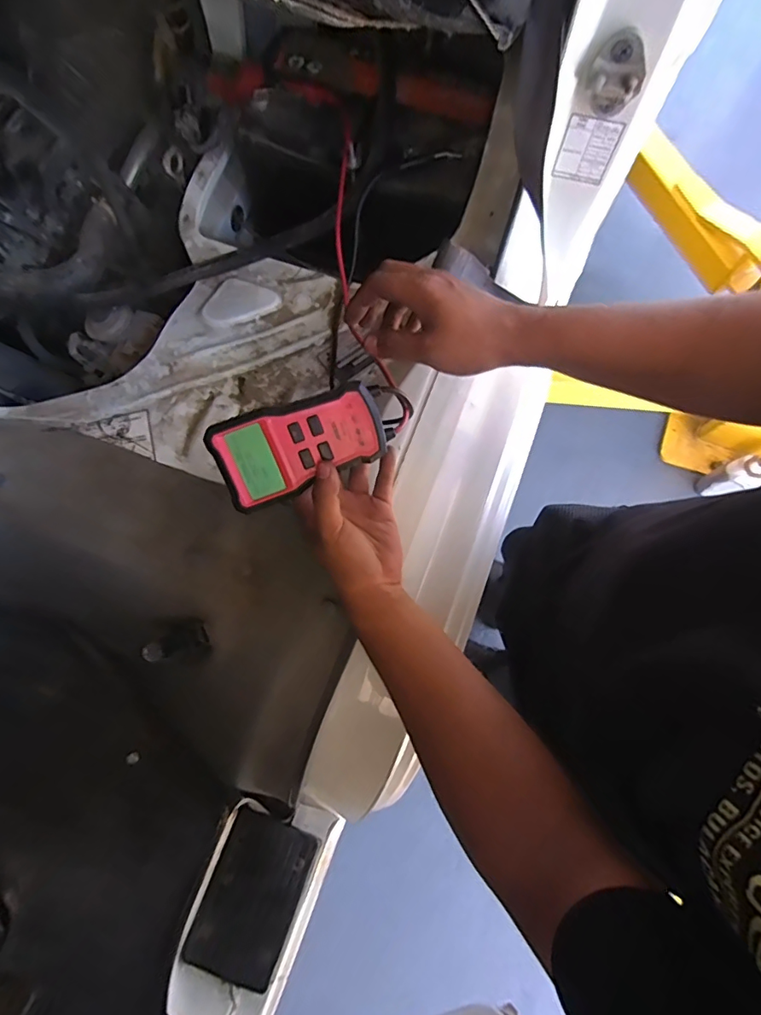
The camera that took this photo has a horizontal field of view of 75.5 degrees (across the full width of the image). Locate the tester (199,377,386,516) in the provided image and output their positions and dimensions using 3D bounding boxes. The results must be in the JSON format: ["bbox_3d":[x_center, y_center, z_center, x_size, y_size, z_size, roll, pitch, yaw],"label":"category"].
[{"bbox_3d":[-0.070,-0.057,0.436,0.145,0.025,0.079,-21,108,-1],"label":"tester"}]

